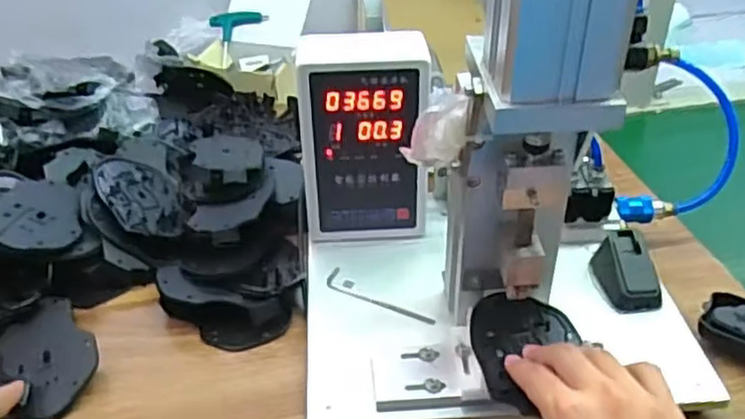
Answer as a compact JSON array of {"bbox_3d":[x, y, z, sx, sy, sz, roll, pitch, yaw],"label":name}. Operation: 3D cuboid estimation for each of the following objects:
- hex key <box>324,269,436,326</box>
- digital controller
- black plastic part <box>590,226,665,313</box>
[{"bbox_3d":[0.002,0.074,0.595,0.108,0.004,0.024,26,44,32],"label":"hex key"},{"bbox_3d":[-0.006,-0.059,0.624,0.105,0.179,0.056,-2,36,-2],"label":"digital controller"},{"bbox_3d":[0.211,0.049,0.591,0.041,0.038,0.064,-5,37,-5],"label":"black plastic part"}]

